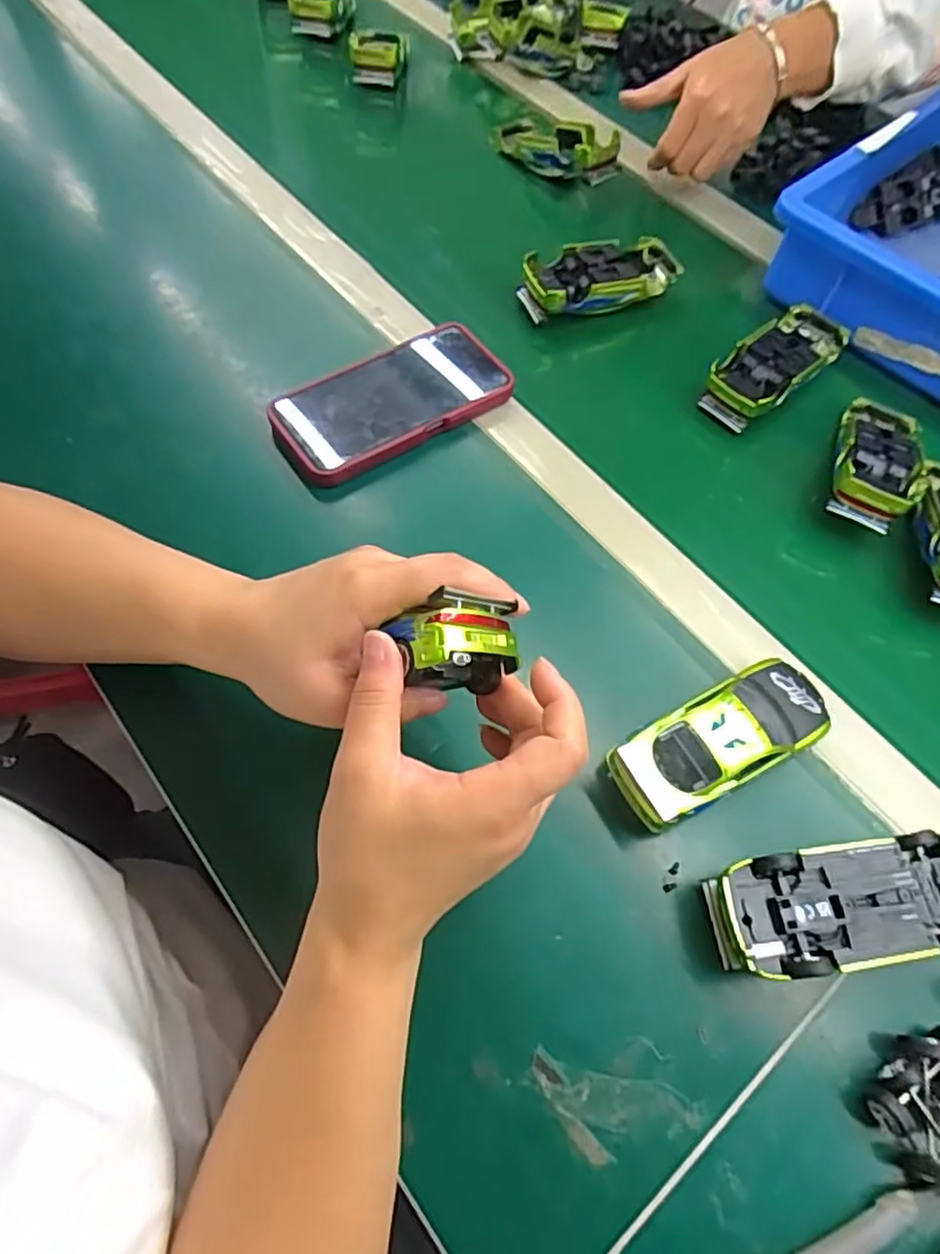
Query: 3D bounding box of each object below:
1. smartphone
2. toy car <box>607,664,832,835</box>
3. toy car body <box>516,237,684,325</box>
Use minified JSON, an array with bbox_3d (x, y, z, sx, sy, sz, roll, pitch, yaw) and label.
[{"bbox_3d":[-0.058,-0.163,0.478,0.166,0.018,0.085,-32,69,-18],"label":"smartphone"},{"bbox_3d":[0.138,0.060,0.362,0.126,0.035,0.054,-25,66,-16],"label":"toy car"},{"bbox_3d":[0.109,-0.290,0.555,0.134,0.032,0.050,-16,65,-13],"label":"toy car body"}]

